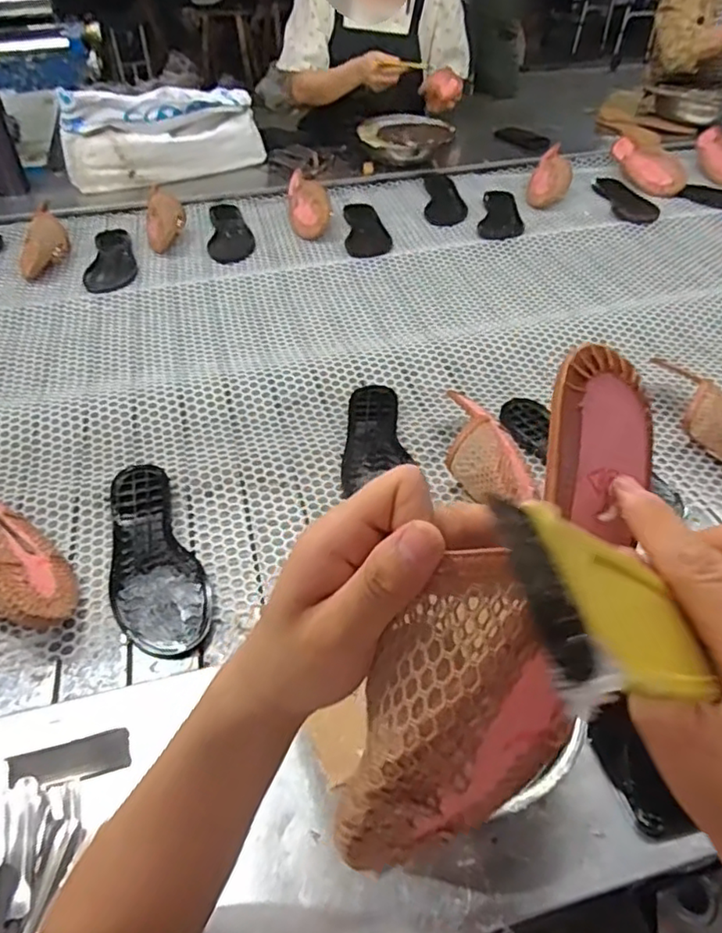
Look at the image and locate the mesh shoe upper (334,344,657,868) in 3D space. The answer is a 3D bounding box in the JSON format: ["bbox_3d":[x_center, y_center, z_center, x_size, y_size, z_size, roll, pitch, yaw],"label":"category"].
[{"bbox_3d":[0.062,0.063,0.246,0.067,0.065,0.225,26,87,23],"label":"mesh shoe upper"}]

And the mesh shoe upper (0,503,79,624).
[{"bbox_3d":[-0.375,0.097,0.640,0.208,0.075,0.092,32,53,30],"label":"mesh shoe upper"}]

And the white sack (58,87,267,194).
[{"bbox_3d":[-0.432,-0.730,1.364,0.415,0.210,0.128,-25,49,-23],"label":"white sack"}]

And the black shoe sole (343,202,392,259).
[{"bbox_3d":[0.012,-0.488,1.257,0.090,0.010,0.234,-3,44,-1],"label":"black shoe sole"}]

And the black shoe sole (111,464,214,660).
[{"bbox_3d":[-0.230,0.096,0.667,0.090,0.022,0.250,-20,47,-18],"label":"black shoe sole"}]

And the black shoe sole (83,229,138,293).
[{"bbox_3d":[-0.484,-0.403,1.184,0.091,0.018,0.228,-10,45,-9],"label":"black shoe sole"}]

